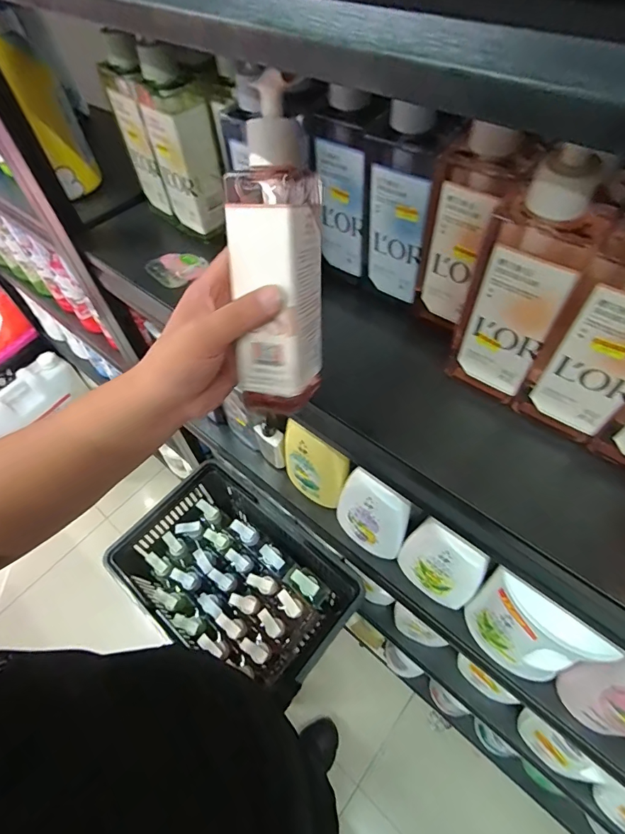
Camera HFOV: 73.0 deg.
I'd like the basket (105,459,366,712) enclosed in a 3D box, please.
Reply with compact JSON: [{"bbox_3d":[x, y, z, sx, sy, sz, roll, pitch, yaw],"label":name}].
[{"bbox_3d":[-0.169,0.373,0.936,0.464,0.265,0.315,37,65,27],"label":"basket"}]

